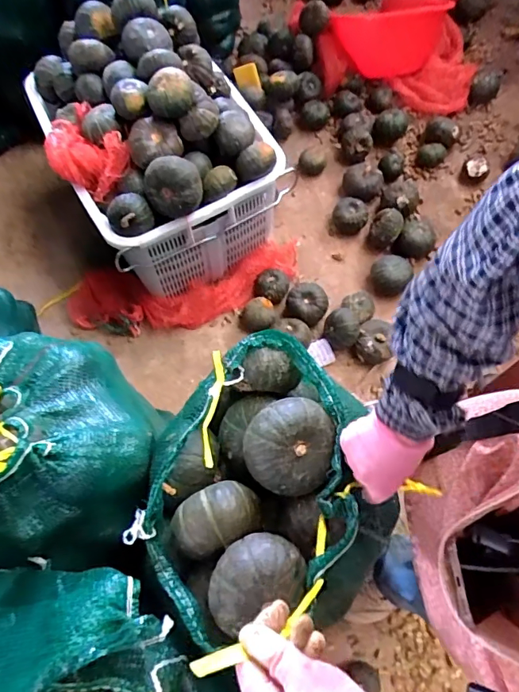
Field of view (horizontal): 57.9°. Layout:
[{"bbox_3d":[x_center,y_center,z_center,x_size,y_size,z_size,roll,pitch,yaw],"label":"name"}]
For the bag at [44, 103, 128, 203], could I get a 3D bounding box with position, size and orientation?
[{"bbox_3d":[-0.373,-0.417,1.006,0.186,0.087,0.147,42,73,17],"label":"bag"}]

